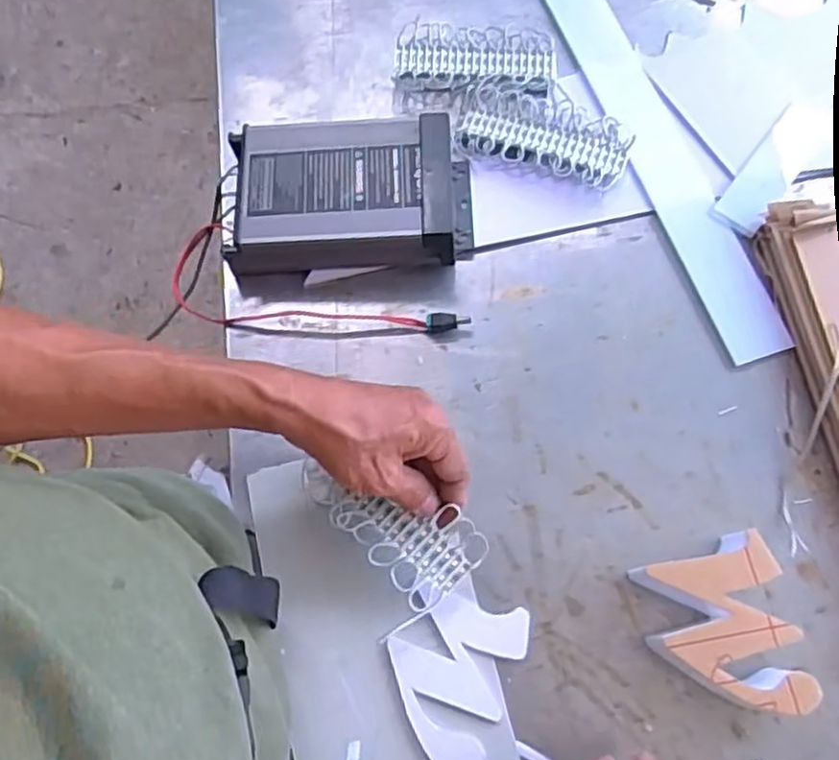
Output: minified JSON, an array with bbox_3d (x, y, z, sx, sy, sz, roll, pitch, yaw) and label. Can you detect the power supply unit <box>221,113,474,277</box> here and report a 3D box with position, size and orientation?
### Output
[{"bbox_3d":[-0.053,-0.146,0.577,0.187,0.052,0.109,-2,70,0],"label":"power supply unit"}]

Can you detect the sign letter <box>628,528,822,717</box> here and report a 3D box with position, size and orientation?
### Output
[{"bbox_3d":[0.194,0.162,0.468,0.080,0.047,0.107,-15,71,-4],"label":"sign letter"}]

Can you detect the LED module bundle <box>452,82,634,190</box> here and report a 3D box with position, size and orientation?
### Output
[{"bbox_3d":[0.105,-0.207,0.612,0.143,0.012,0.071,16,71,7],"label":"LED module bundle"}]

